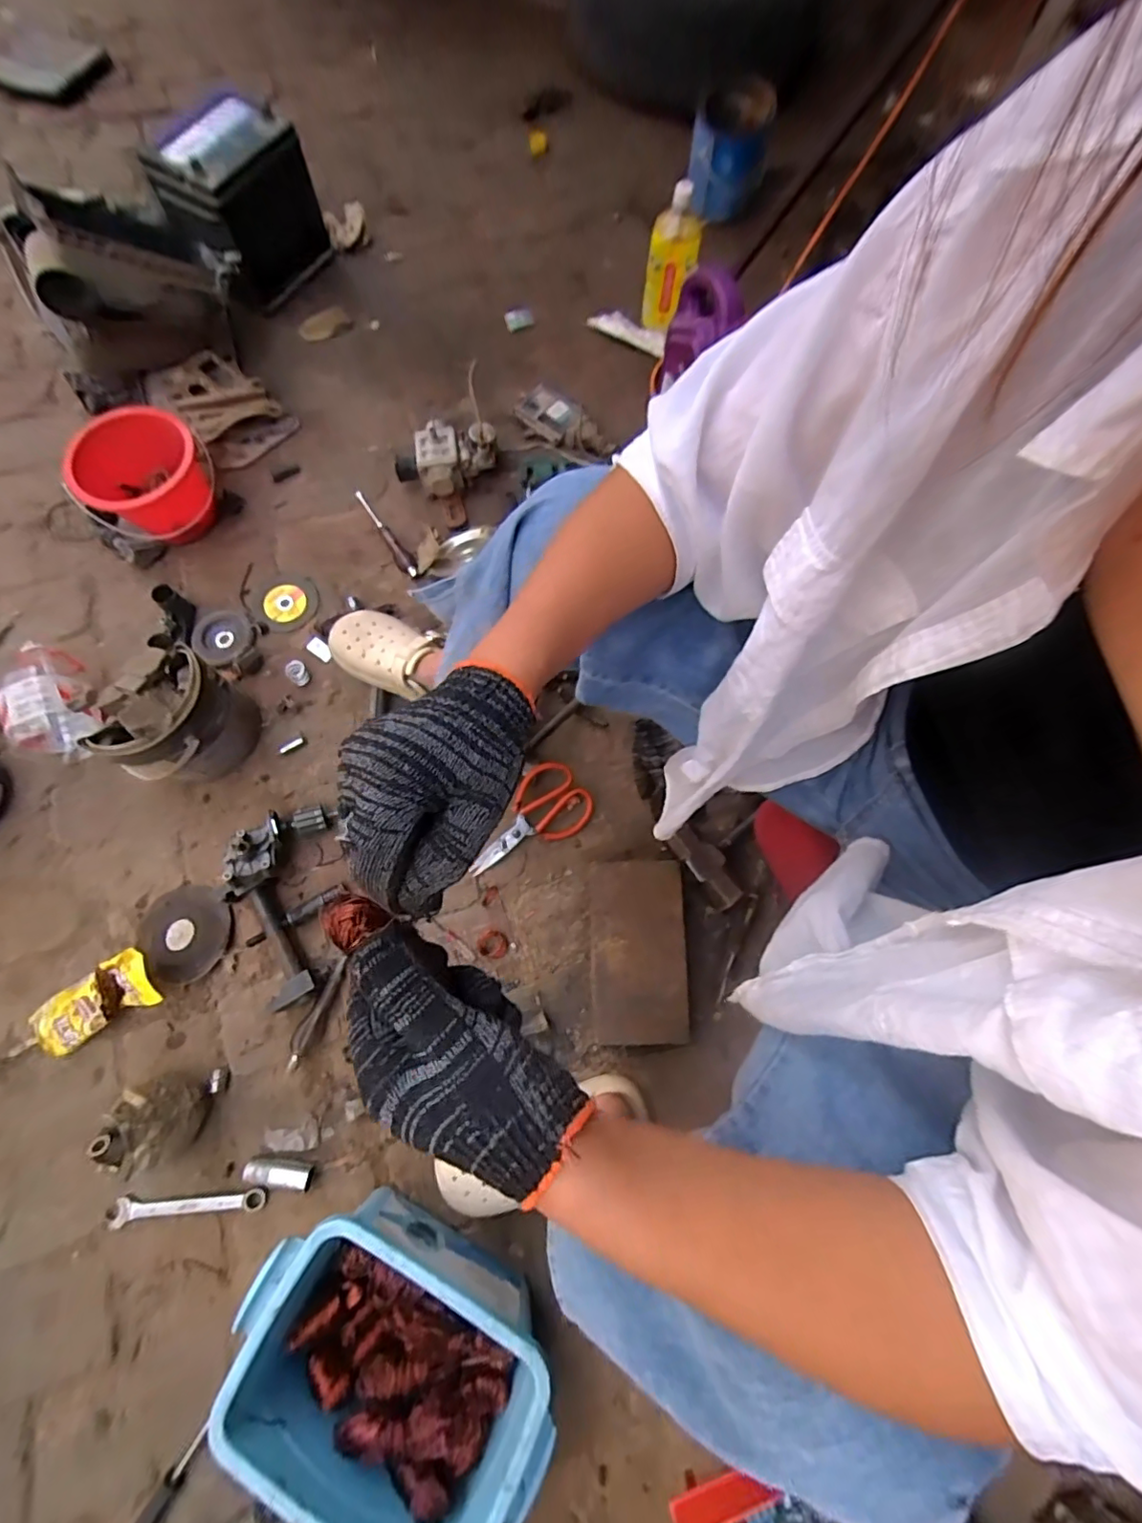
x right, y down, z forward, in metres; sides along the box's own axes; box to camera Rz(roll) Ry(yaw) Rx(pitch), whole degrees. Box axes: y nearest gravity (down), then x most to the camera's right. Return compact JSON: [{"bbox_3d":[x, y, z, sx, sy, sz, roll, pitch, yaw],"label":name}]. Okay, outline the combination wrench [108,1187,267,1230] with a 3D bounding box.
[{"bbox_3d":[-0.450,0.525,0.657,0.169,0.010,0.030,-4,73,-4],"label":"combination wrench"}]

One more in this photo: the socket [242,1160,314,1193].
[{"bbox_3d":[-0.351,0.494,0.662,0.080,0.019,0.026,8,72,0],"label":"socket"}]

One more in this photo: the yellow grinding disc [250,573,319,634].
[{"bbox_3d":[-0.461,-0.253,0.893,0.102,0.015,0.099,1,81,-8],"label":"yellow grinding disc"}]

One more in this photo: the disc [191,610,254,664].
[{"bbox_3d":[-0.539,-0.195,0.864,0.083,0.024,0.092,0,73,-3],"label":"disc"}]

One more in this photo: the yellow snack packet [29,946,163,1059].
[{"bbox_3d":[-0.592,0.301,0.692,0.169,0.040,0.078,-33,71,4],"label":"yellow snack packet"}]

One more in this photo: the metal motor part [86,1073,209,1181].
[{"bbox_3d":[-0.487,0.419,0.646,0.091,0.081,0.091,-10,73,-7],"label":"metal motor part"}]

